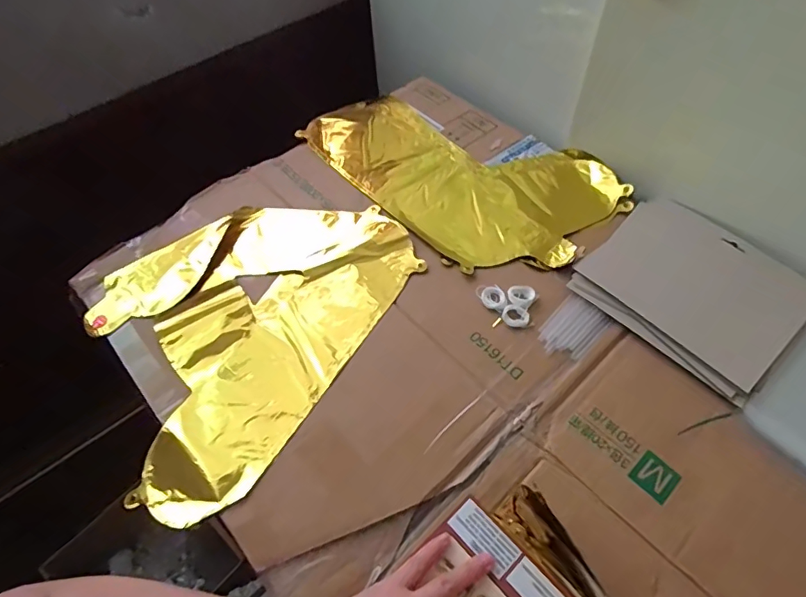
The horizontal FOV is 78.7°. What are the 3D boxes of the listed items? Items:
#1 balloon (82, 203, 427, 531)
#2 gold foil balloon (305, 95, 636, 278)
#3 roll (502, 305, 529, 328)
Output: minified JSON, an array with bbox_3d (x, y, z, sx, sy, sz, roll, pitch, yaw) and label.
[{"bbox_3d":[-0.179,0.012,0.524,0.274,0.010,0.355,28,63,19],"label":"balloon"},{"bbox_3d":[0.073,-0.177,0.645,0.245,0.020,0.386,-36,62,-18],"label":"gold foil balloon"},{"bbox_3d":[0.116,0.018,0.506,0.027,0.006,0.023,10,58,9],"label":"roll"}]

